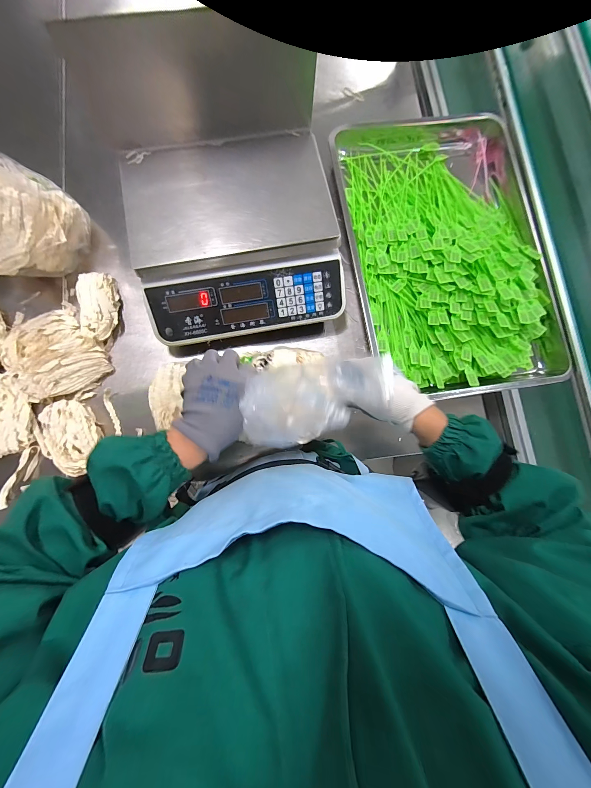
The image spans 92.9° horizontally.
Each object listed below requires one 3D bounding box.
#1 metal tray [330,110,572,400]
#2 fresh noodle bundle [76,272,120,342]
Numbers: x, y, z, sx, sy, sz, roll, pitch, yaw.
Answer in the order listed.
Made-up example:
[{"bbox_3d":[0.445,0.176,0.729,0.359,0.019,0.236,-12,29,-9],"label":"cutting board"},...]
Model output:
[{"bbox_3d":[0.302,-0.323,0.581,0.394,0.072,0.658,-7,79,-2],"label":"metal tray"},{"bbox_3d":[-0.374,-0.166,0.535,0.072,0.037,0.133,-10,85,-5],"label":"fresh noodle bundle"}]

